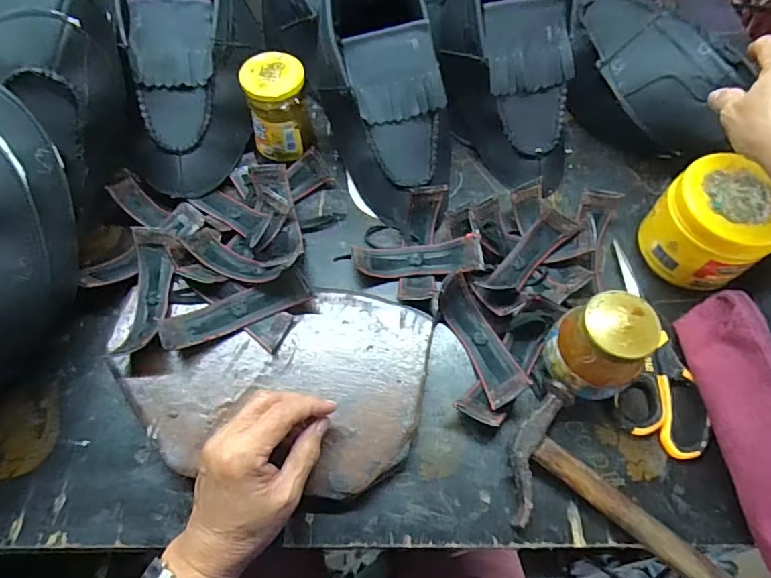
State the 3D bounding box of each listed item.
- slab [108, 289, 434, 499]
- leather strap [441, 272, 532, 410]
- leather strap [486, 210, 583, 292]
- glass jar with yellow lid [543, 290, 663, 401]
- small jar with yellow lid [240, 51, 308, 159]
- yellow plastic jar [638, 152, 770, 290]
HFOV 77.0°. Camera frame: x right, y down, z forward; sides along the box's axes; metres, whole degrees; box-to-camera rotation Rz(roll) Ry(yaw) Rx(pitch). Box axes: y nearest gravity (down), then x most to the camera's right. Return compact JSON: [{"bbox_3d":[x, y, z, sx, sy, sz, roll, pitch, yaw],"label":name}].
[{"bbox_3d":[-0.100,0.071,0.404,0.261,0.018,0.161,7,63,4],"label":"slab"},{"bbox_3d":[0.083,0.045,0.428,0.042,0.033,0.118,-22,64,-10],"label":"leather strap"},{"bbox_3d":[0.139,-0.034,0.464,0.099,0.020,0.032,-44,70,-5],"label":"leather strap"},{"bbox_3d":[0.168,0.048,0.385,0.063,0.081,0.064,0,63,1],"label":"glass jar with yellow lid"},{"bbox_3d":[-0.107,-0.182,0.487,0.059,0.085,0.057,0,63,1],"label":"small jar with yellow lid"},{"bbox_3d":[0.296,-0.056,0.442,0.081,0.088,0.095,-41,69,-18],"label":"yellow plastic jar"}]

